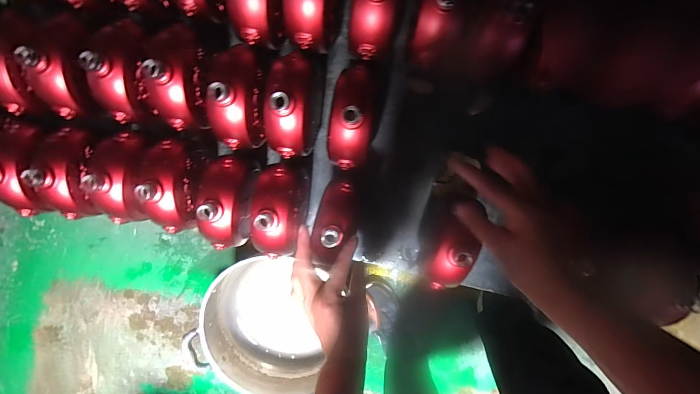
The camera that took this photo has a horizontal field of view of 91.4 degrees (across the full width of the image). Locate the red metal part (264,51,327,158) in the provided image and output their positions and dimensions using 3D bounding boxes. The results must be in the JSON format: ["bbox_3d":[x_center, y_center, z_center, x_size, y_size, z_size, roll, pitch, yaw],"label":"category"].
[{"bbox_3d":[-0.079,-0.132,0.489,0.061,0.140,0.145,5,100,3],"label":"red metal part"}]

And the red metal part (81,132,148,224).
[{"bbox_3d":[-0.340,-0.023,0.489,0.067,0.088,0.129,-2,100,4],"label":"red metal part"}]

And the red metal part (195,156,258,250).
[{"bbox_3d":[-0.178,0.011,0.497,0.066,0.090,0.139,10,100,2],"label":"red metal part"}]

